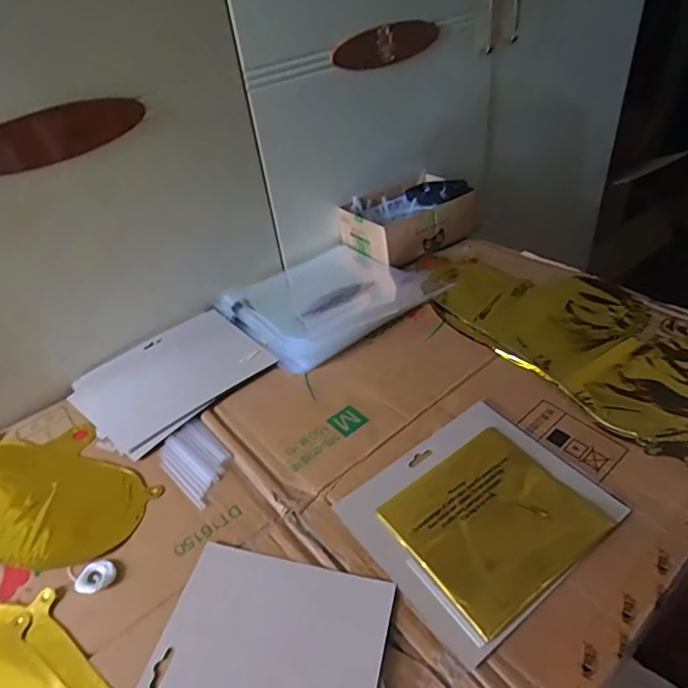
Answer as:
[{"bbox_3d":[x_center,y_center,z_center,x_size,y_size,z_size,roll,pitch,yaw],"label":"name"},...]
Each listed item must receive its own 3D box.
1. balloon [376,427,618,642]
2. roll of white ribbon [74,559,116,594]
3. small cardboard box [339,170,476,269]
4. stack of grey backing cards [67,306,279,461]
[{"bbox_3d":[0.124,0.145,0.432,0.150,0.011,0.131,-29,44,-24],"label":"balloon"},{"bbox_3d":[-0.206,0.195,0.424,0.025,0.009,0.030,20,47,30],"label":"roll of white ribbon"},{"bbox_3d":[0.100,-0.207,0.815,0.189,0.072,0.140,-28,44,-23],"label":"small cardboard box"},{"bbox_3d":[-0.208,0.037,0.619,0.208,0.012,0.174,-34,46,-29],"label":"stack of grey backing cards"}]

